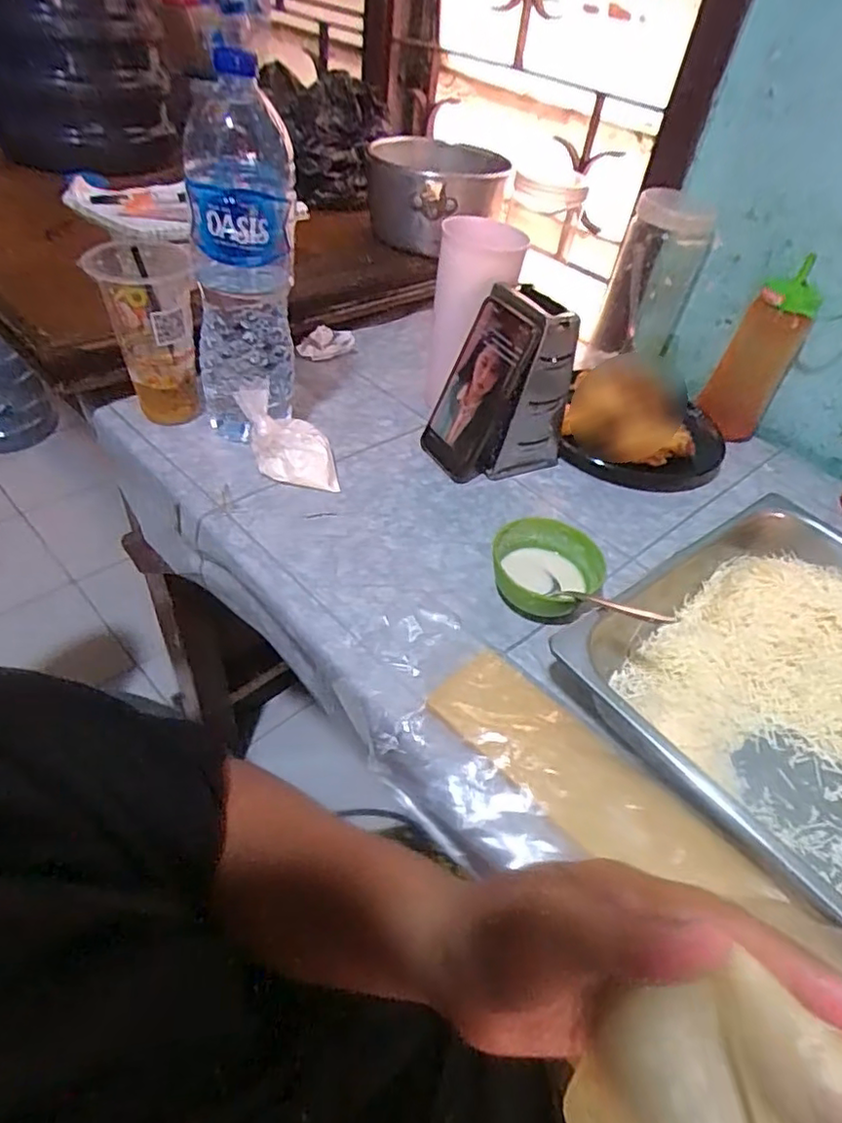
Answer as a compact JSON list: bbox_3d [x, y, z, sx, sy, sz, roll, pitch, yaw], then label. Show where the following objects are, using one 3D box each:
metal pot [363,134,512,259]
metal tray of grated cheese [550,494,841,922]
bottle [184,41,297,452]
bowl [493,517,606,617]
[{"bbox_3d":[0.021,-0.495,0.855,0.183,0.095,0.213,4,45,-6],"label":"metal pot"},{"bbox_3d":[0.295,0.092,0.465,0.322,0.065,0.273,-27,55,-31],"label":"metal tray of grated cheese"},{"bbox_3d":[-0.162,-0.256,0.560,0.093,0.299,0.111,-7,47,-16],"label":"bottle"},{"bbox_3d":[0.105,0.004,0.530,0.086,0.040,0.090,5,45,-5],"label":"bowl"}]

